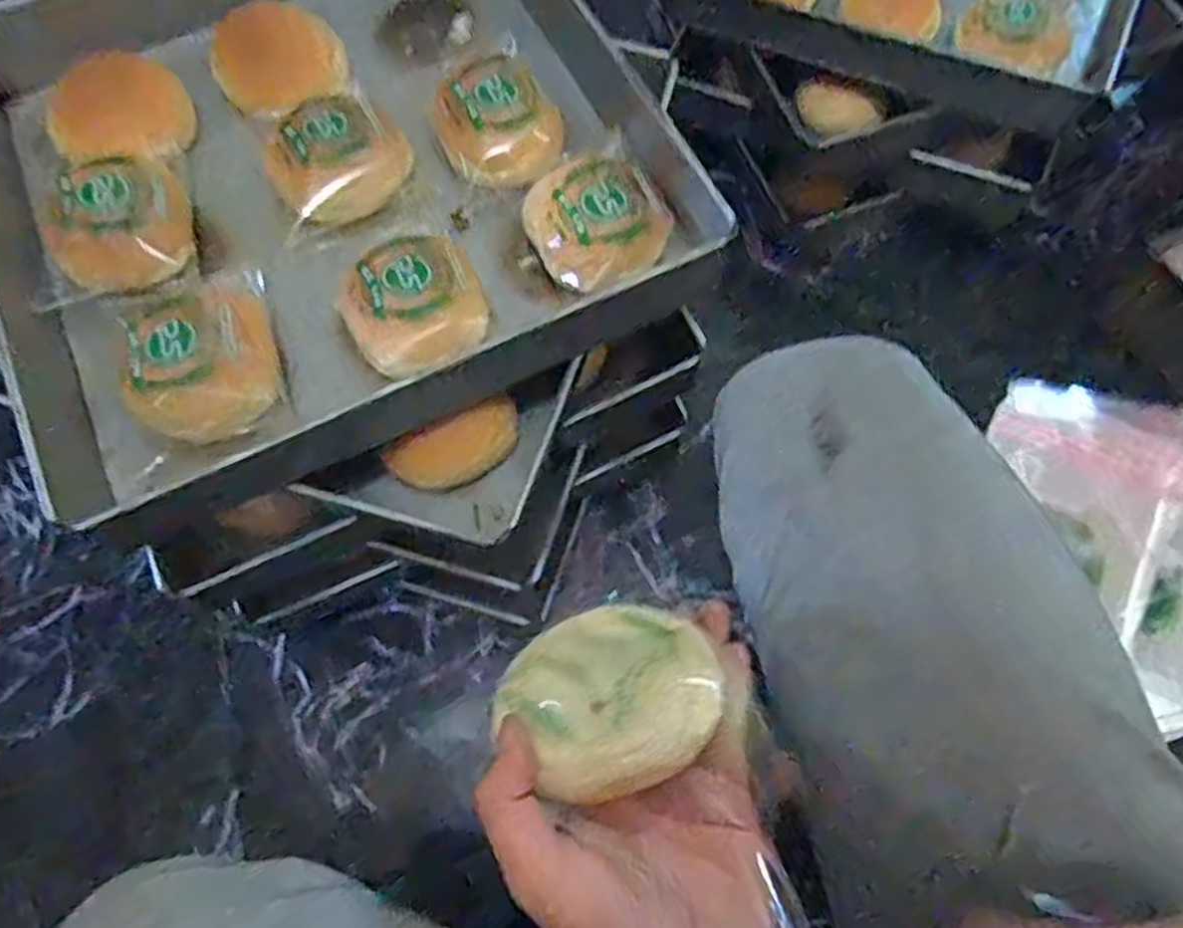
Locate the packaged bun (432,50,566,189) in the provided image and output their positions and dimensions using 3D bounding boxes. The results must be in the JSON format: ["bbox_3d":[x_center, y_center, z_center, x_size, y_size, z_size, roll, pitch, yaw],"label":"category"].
[{"bbox_3d":[-0.062,-0.237,0.546,0.080,0.036,0.106,-29,71,-10],"label":"packaged bun"}]

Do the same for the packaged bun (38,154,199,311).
[{"bbox_3d":[-0.321,-0.161,0.529,0.091,0.043,0.102,-14,69,-5],"label":"packaged bun"}]

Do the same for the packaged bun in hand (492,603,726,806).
[{"bbox_3d":[0.007,0.101,0.347,0.089,0.040,0.084,-27,53,-25],"label":"packaged bun in hand"}]

